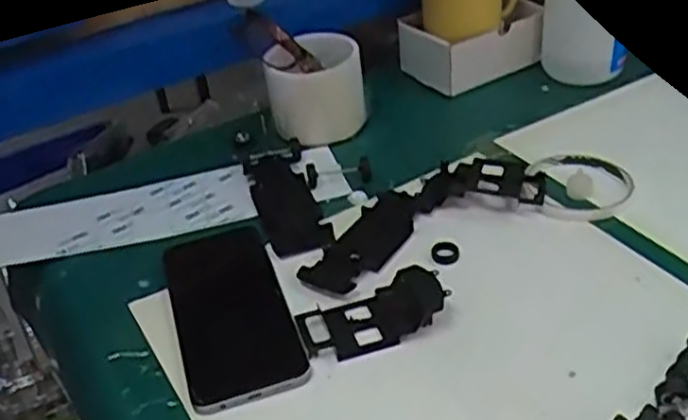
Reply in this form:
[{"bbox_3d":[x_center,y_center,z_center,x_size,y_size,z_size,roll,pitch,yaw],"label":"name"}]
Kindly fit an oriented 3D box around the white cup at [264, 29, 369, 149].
[{"bbox_3d":[-0.024,-0.109,0.686,0.085,0.078,0.080,-5,35,3],"label":"white cup"}]

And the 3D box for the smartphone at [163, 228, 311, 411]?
[{"bbox_3d":[-0.078,0.067,0.516,0.075,0.015,0.164,-15,36,-11],"label":"smartphone"}]

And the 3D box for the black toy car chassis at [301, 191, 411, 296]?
[{"bbox_3d":[0.019,0.023,0.563,0.047,0.008,0.115,17,42,30],"label":"black toy car chassis"}]

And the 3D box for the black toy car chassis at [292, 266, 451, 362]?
[{"bbox_3d":[0.019,0.067,0.493,0.096,0.024,0.048,-17,36,-13],"label":"black toy car chassis"}]

